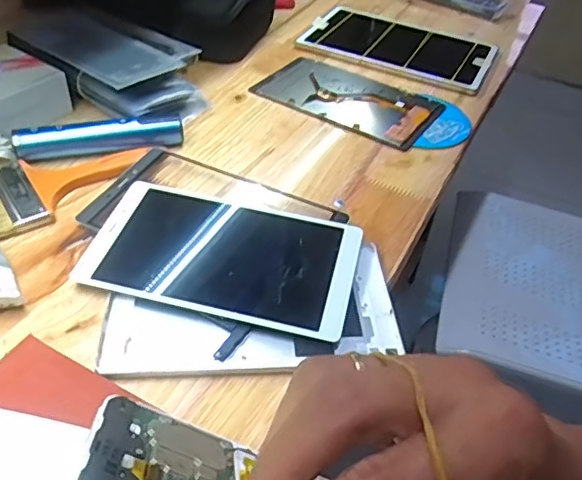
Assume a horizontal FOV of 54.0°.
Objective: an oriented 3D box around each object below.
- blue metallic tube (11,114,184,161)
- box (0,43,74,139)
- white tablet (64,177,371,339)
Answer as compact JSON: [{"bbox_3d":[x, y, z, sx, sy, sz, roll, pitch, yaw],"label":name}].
[{"bbox_3d":[-0.184,-0.101,0.554,0.153,0.031,0.022,-11,46,-16],"label":"blue metallic tube"},{"bbox_3d":[-0.303,-0.151,0.586,0.106,0.047,0.105,27,48,21],"label":"box"},{"bbox_3d":[-0.051,0.010,0.460,0.204,0.013,0.122,12,44,8],"label":"white tablet"}]

